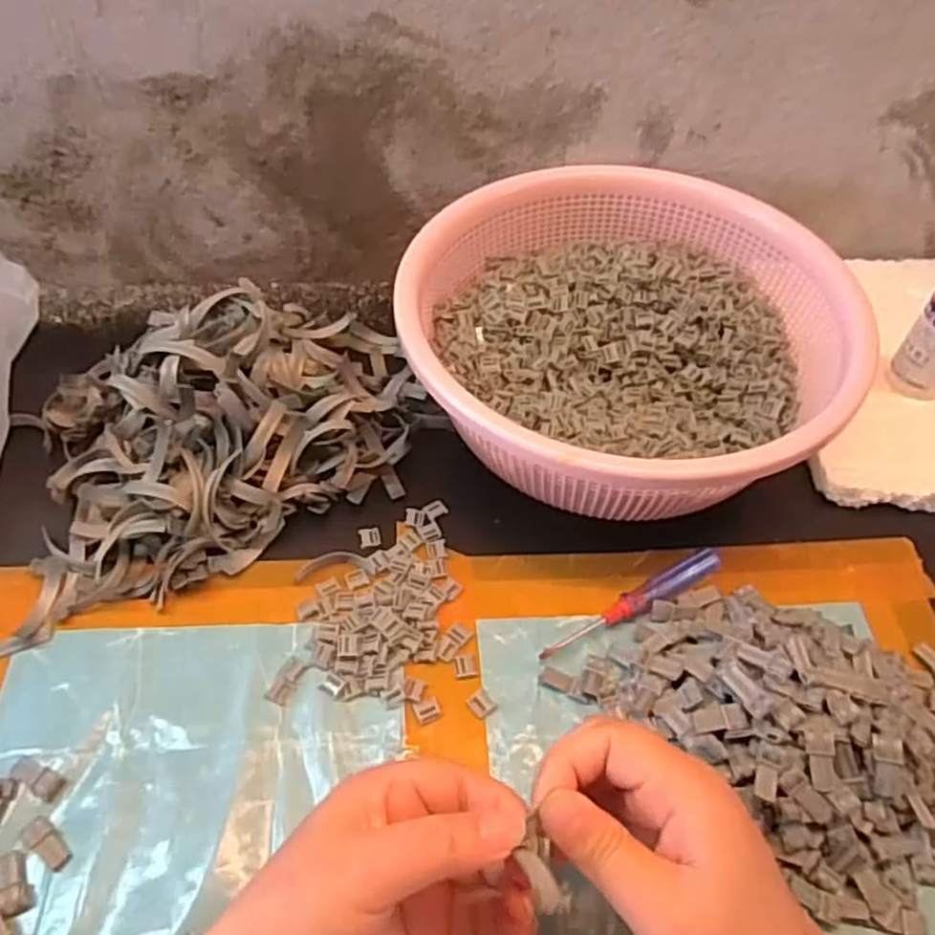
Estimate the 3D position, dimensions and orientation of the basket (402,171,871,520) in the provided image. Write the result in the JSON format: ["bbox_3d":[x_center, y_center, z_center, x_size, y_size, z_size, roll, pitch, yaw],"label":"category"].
[{"bbox_3d":[0.094,-0.077,0.484,0.262,0.103,0.248,1,52,-2],"label":"basket"}]

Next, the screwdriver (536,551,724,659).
[{"bbox_3d":[0.094,0.076,0.421,0.121,0.010,0.014,-25,57,-20],"label":"screwdriver"}]

